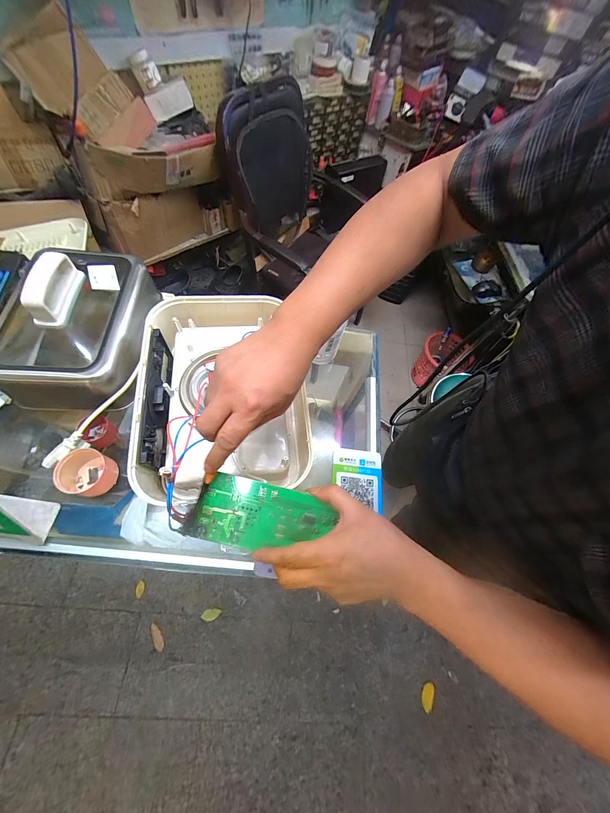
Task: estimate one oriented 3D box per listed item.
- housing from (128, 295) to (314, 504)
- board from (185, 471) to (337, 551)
[{"bbox_3d":[-0.130,-0.024,0.470,0.244,0.107,0.317,-6,65,-11],"label":"housing"},{"bbox_3d":[-0.047,0.125,0.325,0.156,0.004,0.071,14,78,-4],"label":"board"}]

